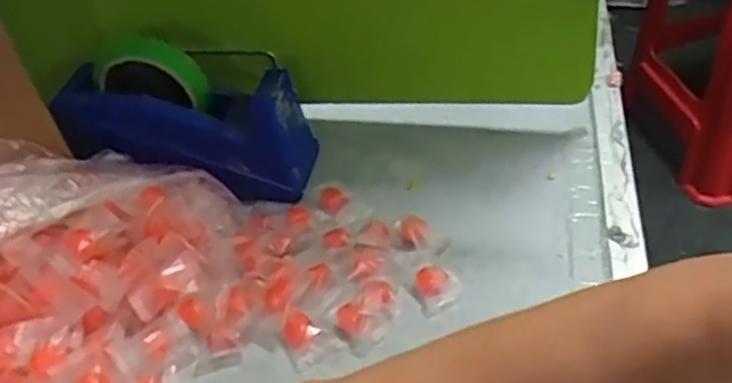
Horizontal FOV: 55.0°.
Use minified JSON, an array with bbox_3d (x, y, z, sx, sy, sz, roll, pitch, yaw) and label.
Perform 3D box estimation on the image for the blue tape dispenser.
[{"bbox_3d":[-0.145,-0.065,0.577,0.211,0.108,0.061,14,45,1],"label":"blue tape dispenser"}]

